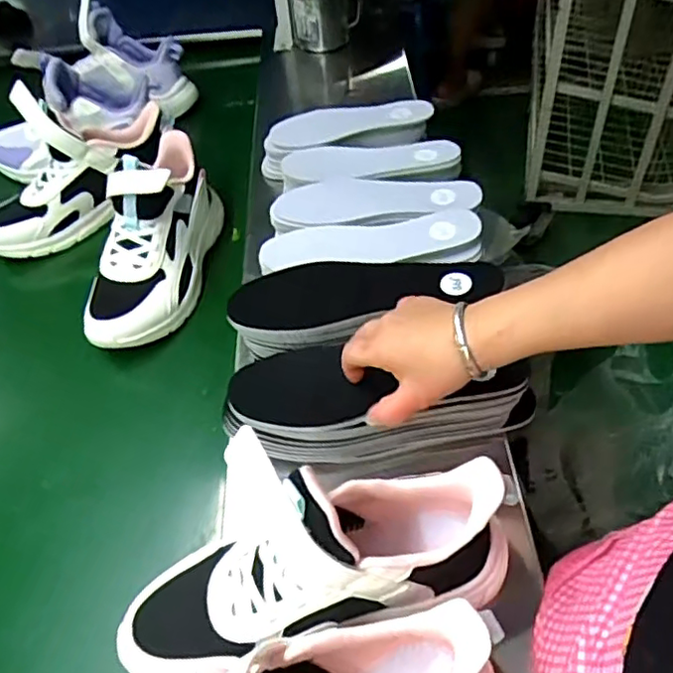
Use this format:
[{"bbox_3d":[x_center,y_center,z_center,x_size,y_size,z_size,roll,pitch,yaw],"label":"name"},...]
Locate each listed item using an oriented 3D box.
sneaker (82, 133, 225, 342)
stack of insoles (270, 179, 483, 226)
[{"bbox_3d":[-0.196,-0.114,0.679,0.093,0.148,0.253,9,51,7],"label":"sneaker"},{"bbox_3d":[0.043,-0.152,0.690,0.221,0.024,0.068,-1,51,-1],"label":"stack of insoles"}]

